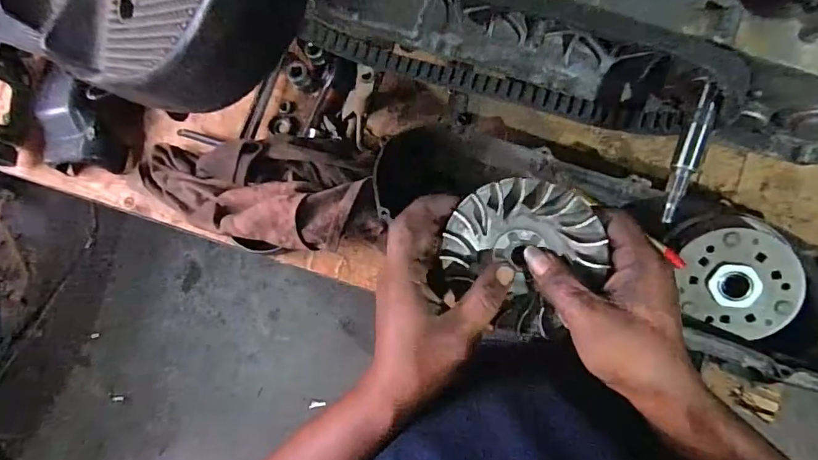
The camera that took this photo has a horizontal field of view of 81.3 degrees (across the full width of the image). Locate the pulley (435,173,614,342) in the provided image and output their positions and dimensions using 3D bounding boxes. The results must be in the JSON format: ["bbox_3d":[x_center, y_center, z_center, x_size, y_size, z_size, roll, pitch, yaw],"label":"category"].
[{"bbox_3d":[0.077,0.016,0.334,0.103,0.025,0.103,32,109,8],"label":"pulley"}]

